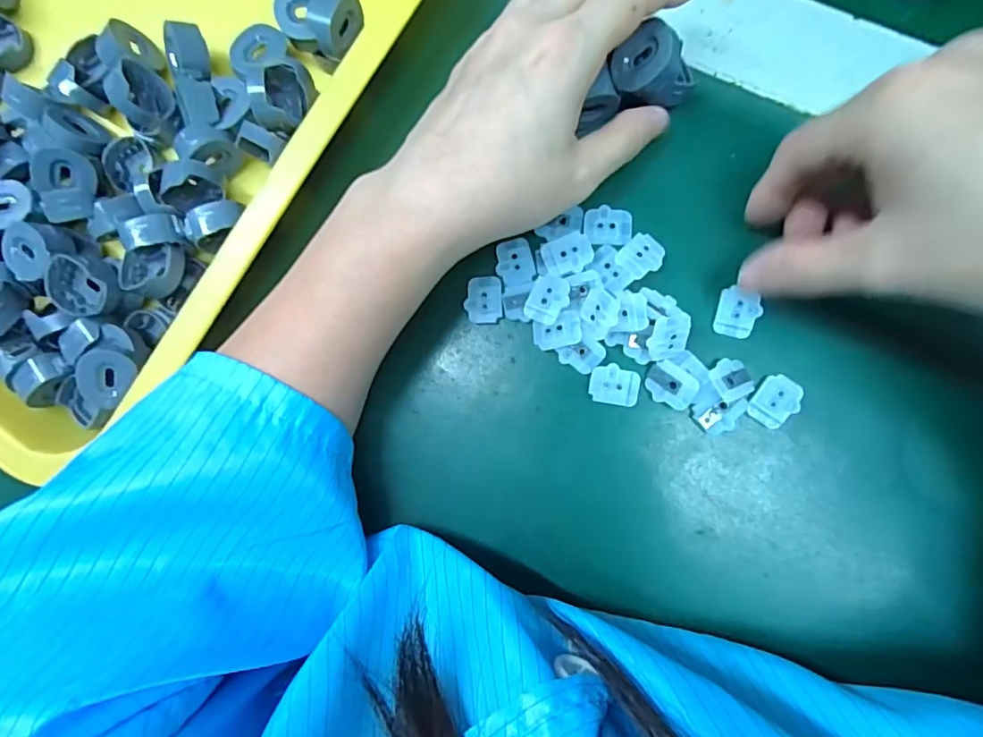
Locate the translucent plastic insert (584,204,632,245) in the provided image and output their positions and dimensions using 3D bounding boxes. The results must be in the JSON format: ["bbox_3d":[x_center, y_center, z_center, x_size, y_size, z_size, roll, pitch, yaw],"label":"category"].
[{"bbox_3d":[0.053,-0.065,0.240,0.021,0.004,0.017,1,85,8],"label":"translucent plastic insert"}]

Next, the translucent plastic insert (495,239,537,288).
[{"bbox_3d":[0.010,-0.049,0.243,0.017,0.004,0.021,-13,83,6],"label":"translucent plastic insert"}]

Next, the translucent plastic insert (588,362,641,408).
[{"bbox_3d":[0.055,0.007,0.234,0.021,0.004,0.017,9,86,8],"label":"translucent plastic insert"}]

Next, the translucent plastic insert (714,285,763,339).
[{"bbox_3d":[0.108,-0.024,0.230,0.017,0.004,0.020,14,87,9],"label":"translucent plastic insert"}]

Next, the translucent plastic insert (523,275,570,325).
[{"bbox_3d":[0.025,-0.031,0.236,0.018,0.004,0.022,29,89,9],"label":"translucent plastic insert"}]

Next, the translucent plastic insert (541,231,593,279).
[{"bbox_3d":[0.035,-0.051,0.237,0.022,0.005,0.017,-20,82,6],"label":"translucent plastic insert"}]

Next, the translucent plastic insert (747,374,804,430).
[{"bbox_3d":[0.121,0.014,0.223,0.017,0.004,0.022,39,91,9],"label":"translucent plastic insert"}]

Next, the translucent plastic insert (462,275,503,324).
[{"bbox_3d":[-0.004,-0.032,0.245,0.017,0.004,0.022,-3,84,8],"label":"translucent plastic insert"}]

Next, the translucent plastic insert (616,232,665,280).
[{"bbox_3d":[0.067,-0.050,0.235,0.017,0.006,0.021,44,92,9],"label":"translucent plastic insert"}]

